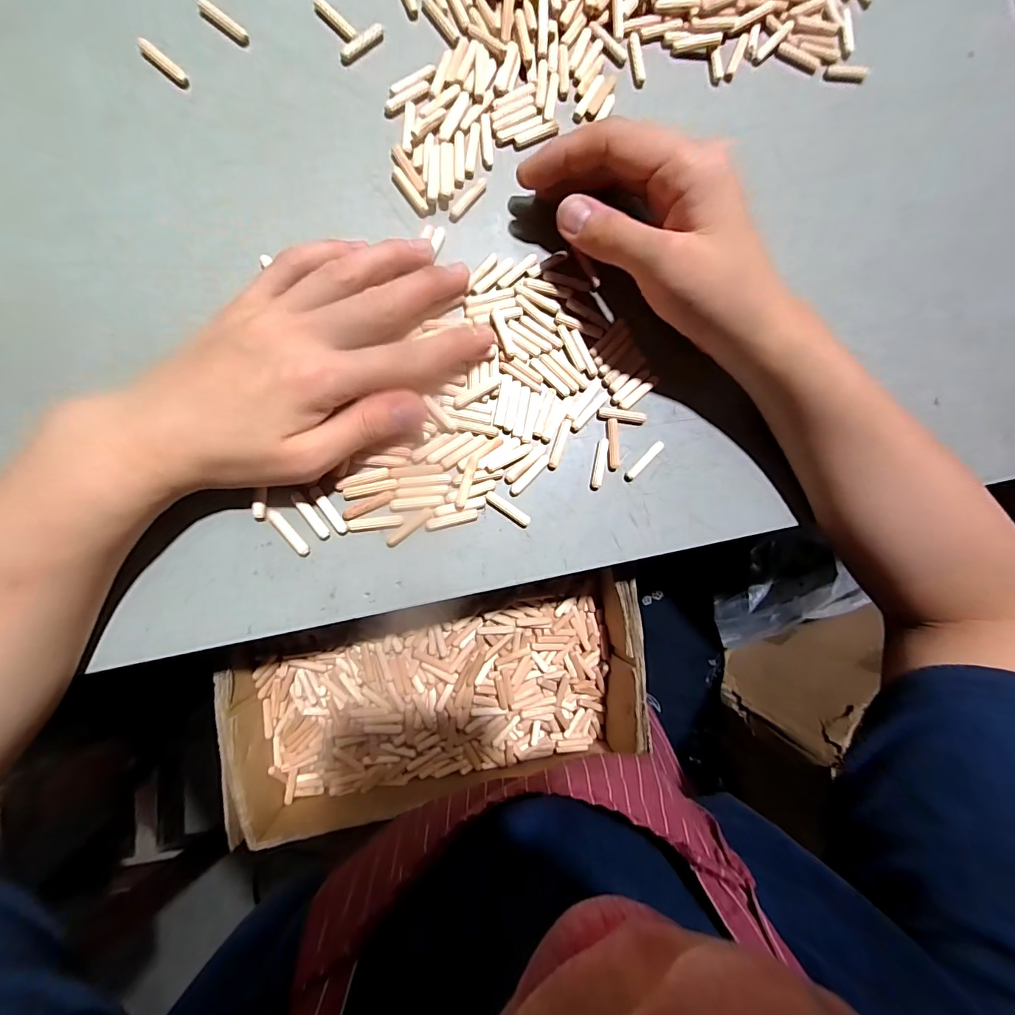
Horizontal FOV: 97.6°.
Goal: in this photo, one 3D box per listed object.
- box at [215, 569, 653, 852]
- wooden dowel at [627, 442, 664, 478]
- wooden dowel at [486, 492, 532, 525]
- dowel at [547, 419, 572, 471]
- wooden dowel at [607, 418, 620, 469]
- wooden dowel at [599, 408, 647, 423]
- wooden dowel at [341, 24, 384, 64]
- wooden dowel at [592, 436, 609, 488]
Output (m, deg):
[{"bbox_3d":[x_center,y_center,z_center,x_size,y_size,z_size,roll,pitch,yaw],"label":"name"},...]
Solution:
[{"bbox_3d":[-0.052,0.150,0.343,0.301,0.079,0.172,-6,90,-7],"label":"box"},{"bbox_3d":[0.083,-0.029,0.267,0.028,0.005,0.006,-43,95,-7],"label":"wooden dowel"},{"bbox_3d":[0.001,0.000,0.257,0.029,0.005,0.007,35,84,-6],"label":"wooden dowel"},{"bbox_3d":[0.031,-0.037,0.260,0.006,0.004,0.031,20,86,-7],"label":"dowel"},{"bbox_3d":[0.064,-0.038,0.264,0.007,0.004,0.029,-3,89,-8],"label":"wooden dowel"},{"bbox_3d":[0.069,-0.055,0.266,0.030,0.004,0.007,5,88,-8],"label":"wooden dowel"},{"bbox_3d":[-0.082,-0.264,0.252,0.030,0.004,0.005,-41,94,-7],"label":"wooden dowel"},{"bbox_3d":[0.055,-0.026,0.265,0.006,0.006,0.029,10,87,-8],"label":"wooden dowel"}]

